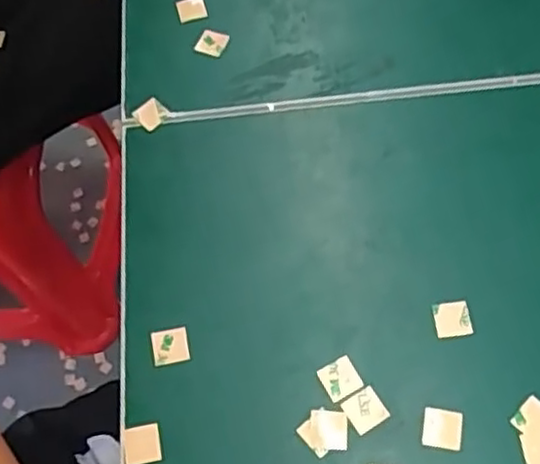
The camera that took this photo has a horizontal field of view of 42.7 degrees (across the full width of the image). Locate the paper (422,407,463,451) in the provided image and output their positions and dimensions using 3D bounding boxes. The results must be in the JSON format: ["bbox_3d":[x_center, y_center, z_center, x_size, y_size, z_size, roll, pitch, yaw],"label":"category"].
[{"bbox_3d":[0.071,0.081,0.285,0.015,0.004,0.016,9,66,8],"label":"paper"}]

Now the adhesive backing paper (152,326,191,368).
[{"bbox_3d":[-0.045,0.052,0.310,0.016,0.004,0.016,-8,69,-11],"label":"adhesive backing paper"}]

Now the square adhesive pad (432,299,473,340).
[{"bbox_3d":[0.080,0.039,0.306,0.016,0.004,0.016,-8,69,-2],"label":"square adhesive pad"}]

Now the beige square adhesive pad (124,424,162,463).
[{"bbox_3d":[-0.054,0.090,0.293,0.016,0.004,0.015,-12,73,4],"label":"beige square adhesive pad"}]

